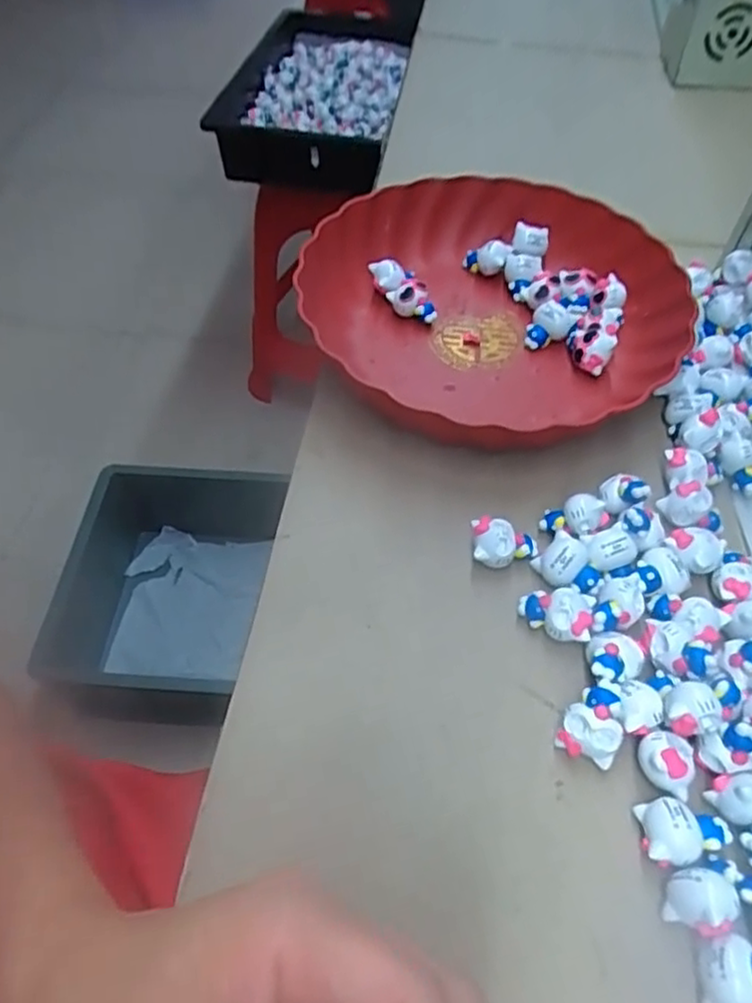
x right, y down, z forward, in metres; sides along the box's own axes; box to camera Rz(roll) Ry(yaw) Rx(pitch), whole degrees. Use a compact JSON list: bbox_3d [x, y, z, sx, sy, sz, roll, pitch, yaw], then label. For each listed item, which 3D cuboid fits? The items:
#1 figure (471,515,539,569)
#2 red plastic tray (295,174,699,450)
[{"bbox_3d":[0.068,0.022,0.364,0.033,0.017,0.024,1,54,0],"label":"figure"},{"bbox_3d":[0.074,-0.128,0.453,0.238,0.046,0.240,8,54,5],"label":"red plastic tray"}]

